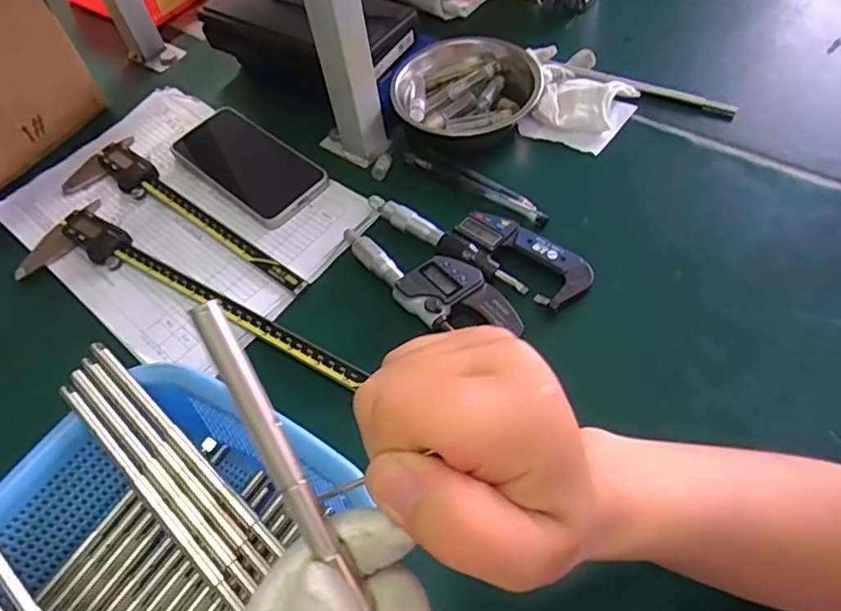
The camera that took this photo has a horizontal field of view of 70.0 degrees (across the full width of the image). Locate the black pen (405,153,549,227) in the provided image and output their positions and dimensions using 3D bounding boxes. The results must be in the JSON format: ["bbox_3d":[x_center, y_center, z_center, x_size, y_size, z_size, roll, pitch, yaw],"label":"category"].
[{"bbox_3d":[0.048,-0.107,0.518,0.143,0.008,0.019,31,64,24],"label":"black pen"}]

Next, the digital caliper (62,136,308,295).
[{"bbox_3d":[-0.217,-0.070,0.522,0.274,0.009,0.077,37,67,26],"label":"digital caliper"}]

